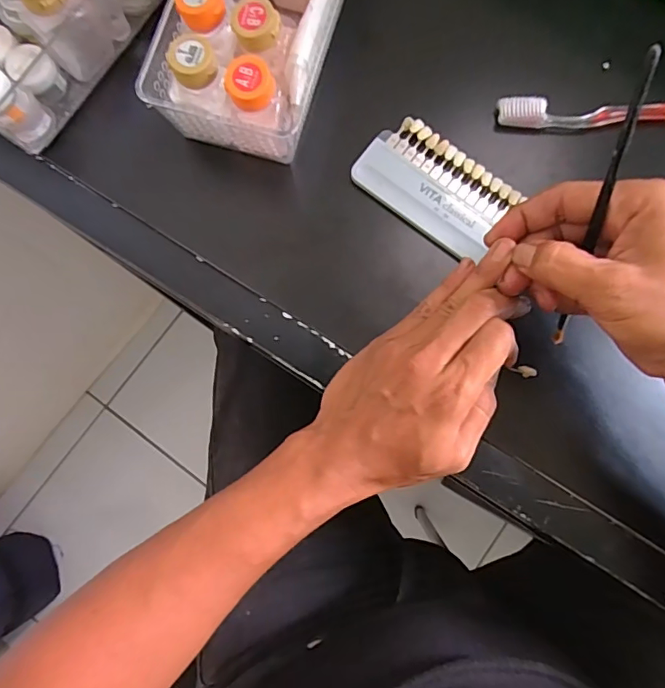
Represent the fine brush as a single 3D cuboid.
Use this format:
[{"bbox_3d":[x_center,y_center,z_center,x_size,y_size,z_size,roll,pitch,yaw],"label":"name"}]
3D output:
[{"bbox_3d":[0.148,-0.065,0.283,0.005,0.186,0.008,-10,48,-1],"label":"fine brush"}]

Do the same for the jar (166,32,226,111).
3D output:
[{"bbox_3d":[-0.093,-0.181,0.340,0.037,0.047,0.032,-6,81,0],"label":"jar"}]

